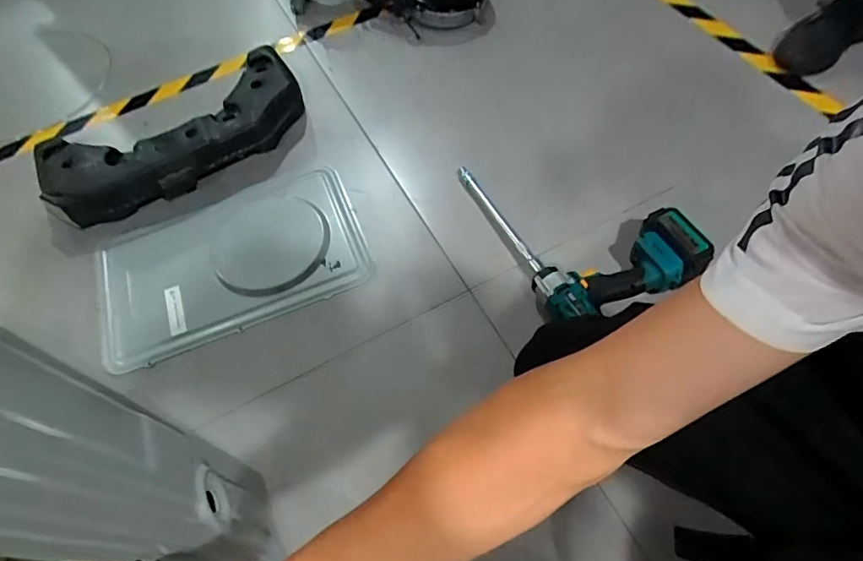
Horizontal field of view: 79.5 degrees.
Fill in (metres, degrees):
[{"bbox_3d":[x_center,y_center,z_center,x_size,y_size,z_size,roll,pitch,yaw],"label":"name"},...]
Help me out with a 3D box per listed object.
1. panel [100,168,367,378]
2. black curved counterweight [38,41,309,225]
[{"bbox_3d":[-0.352,-0.043,0.914,0.449,0.044,0.284,-22,60,-8],"label":"panel"},{"bbox_3d":[-0.499,-0.288,1.026,0.515,0.078,0.218,-33,62,-14],"label":"black curved counterweight"}]

